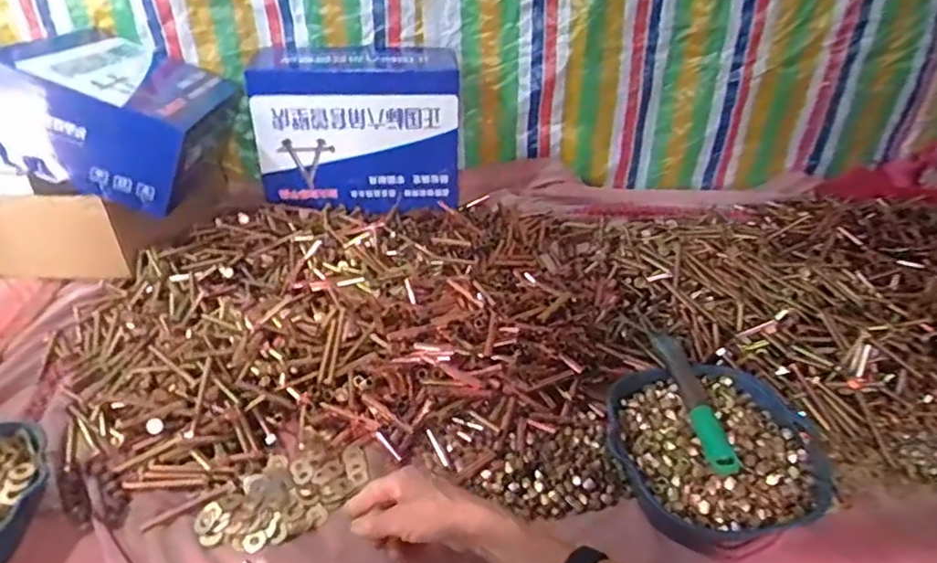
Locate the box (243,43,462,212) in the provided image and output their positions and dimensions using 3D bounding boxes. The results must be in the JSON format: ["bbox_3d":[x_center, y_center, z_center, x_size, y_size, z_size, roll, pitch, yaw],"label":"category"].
[{"bbox_3d":[-0.225,-0.319,1.306,0.393,0.272,0.183,-2,33,-5],"label":"box"}]

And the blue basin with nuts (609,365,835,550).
[{"bbox_3d":[0.295,0.201,0.748,0.251,0.076,0.239,1,33,0],"label":"blue basin with nuts"}]

